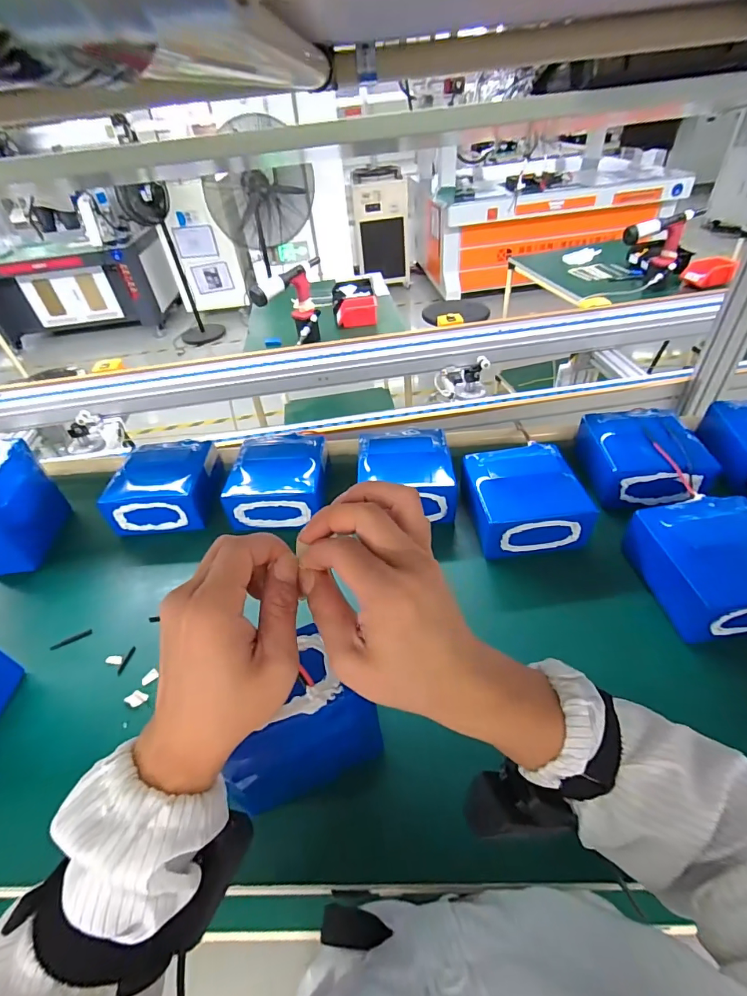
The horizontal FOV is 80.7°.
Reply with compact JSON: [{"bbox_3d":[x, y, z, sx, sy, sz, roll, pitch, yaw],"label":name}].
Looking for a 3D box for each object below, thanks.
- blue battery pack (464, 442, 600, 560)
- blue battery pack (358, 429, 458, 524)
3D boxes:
[{"bbox_3d":[0.212,0.000,0.629,0.152,0.076,0.150,-4,43,2],"label":"blue battery pack"},{"bbox_3d":[0.049,-0.035,0.692,0.141,0.092,0.152,-4,43,3],"label":"blue battery pack"}]

